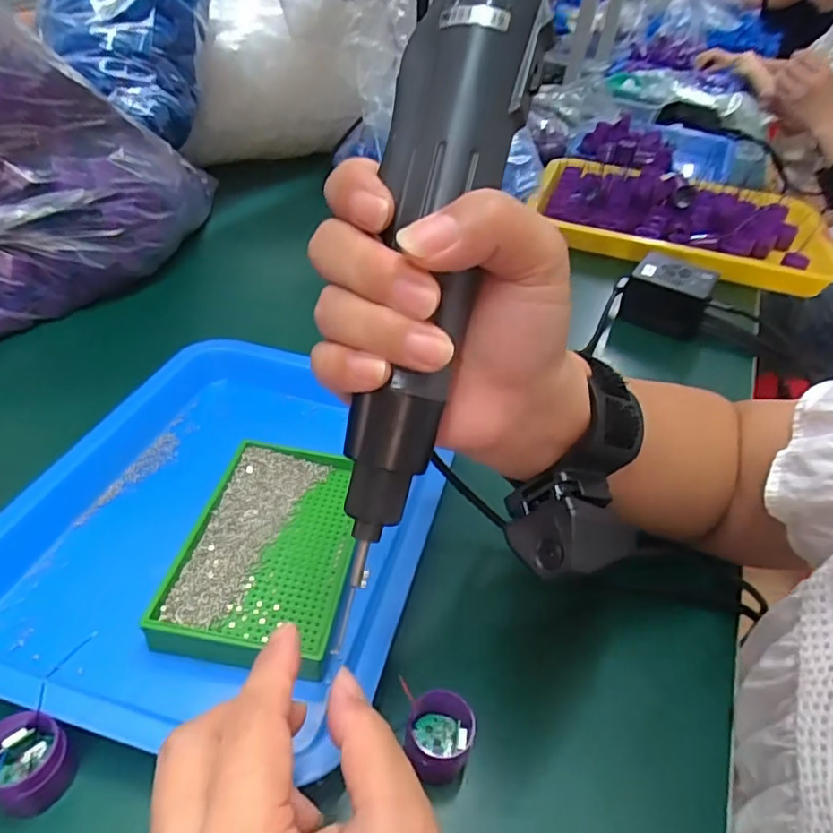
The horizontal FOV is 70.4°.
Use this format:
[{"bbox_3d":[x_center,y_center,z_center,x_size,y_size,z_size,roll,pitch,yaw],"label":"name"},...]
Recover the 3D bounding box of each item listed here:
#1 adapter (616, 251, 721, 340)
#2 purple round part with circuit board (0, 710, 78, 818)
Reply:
[{"bbox_3d":[0.263,-0.126,0.623,0.079,0.063,0.074,24,42,19],"label":"adapter"},{"bbox_3d":[-0.163,0.145,0.248,0.032,0.026,0.029,23,42,17],"label":"purple round part with circuit board"}]

